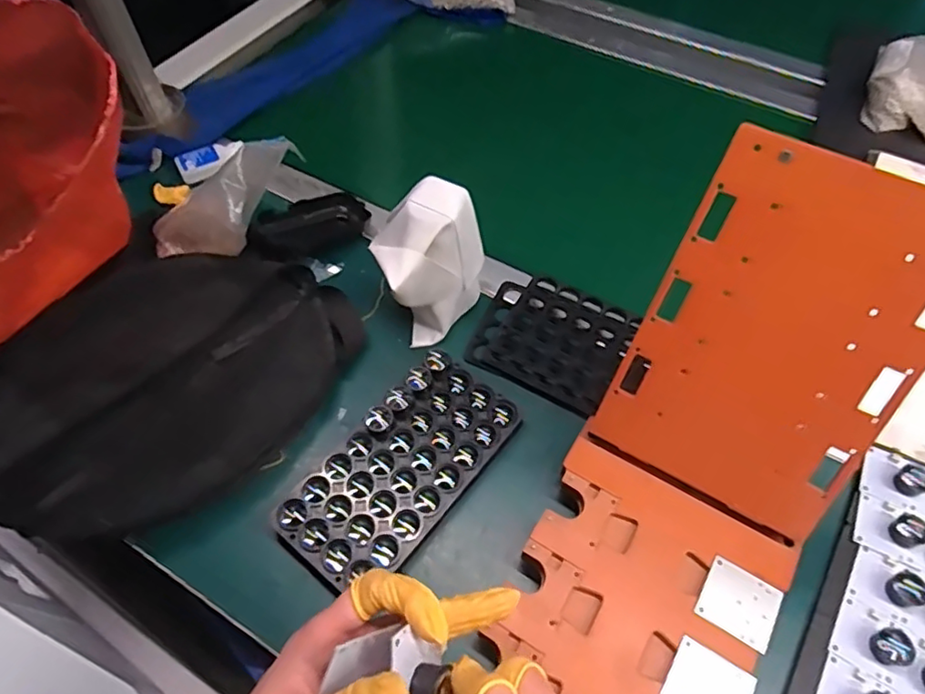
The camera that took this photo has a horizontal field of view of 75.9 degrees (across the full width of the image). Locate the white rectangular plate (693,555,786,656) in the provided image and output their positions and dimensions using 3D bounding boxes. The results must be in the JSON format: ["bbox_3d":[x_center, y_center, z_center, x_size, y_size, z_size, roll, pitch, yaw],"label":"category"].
[{"bbox_3d":[0.186,0.172,0.399,0.048,0.004,0.044,29,63,17],"label":"white rectangular plate"}]

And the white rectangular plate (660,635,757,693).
[{"bbox_3d":[0.154,0.214,0.370,0.049,0.004,0.045,28,61,17],"label":"white rectangular plate"}]

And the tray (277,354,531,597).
[{"bbox_3d":[-0.046,0.093,0.467,0.098,0.034,0.191,35,63,20],"label":"tray"}]

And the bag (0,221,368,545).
[{"bbox_3d":[-0.255,0.023,0.499,0.238,0.057,0.279,29,61,17],"label":"bag"}]

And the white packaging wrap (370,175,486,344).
[{"bbox_3d":[-0.027,-0.075,0.519,0.099,0.112,0.070,-31,62,-19],"label":"white packaging wrap"}]

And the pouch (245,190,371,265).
[{"bbox_3d":[-0.155,-0.119,0.602,0.118,0.031,0.052,-31,62,-33],"label":"pouch"}]

